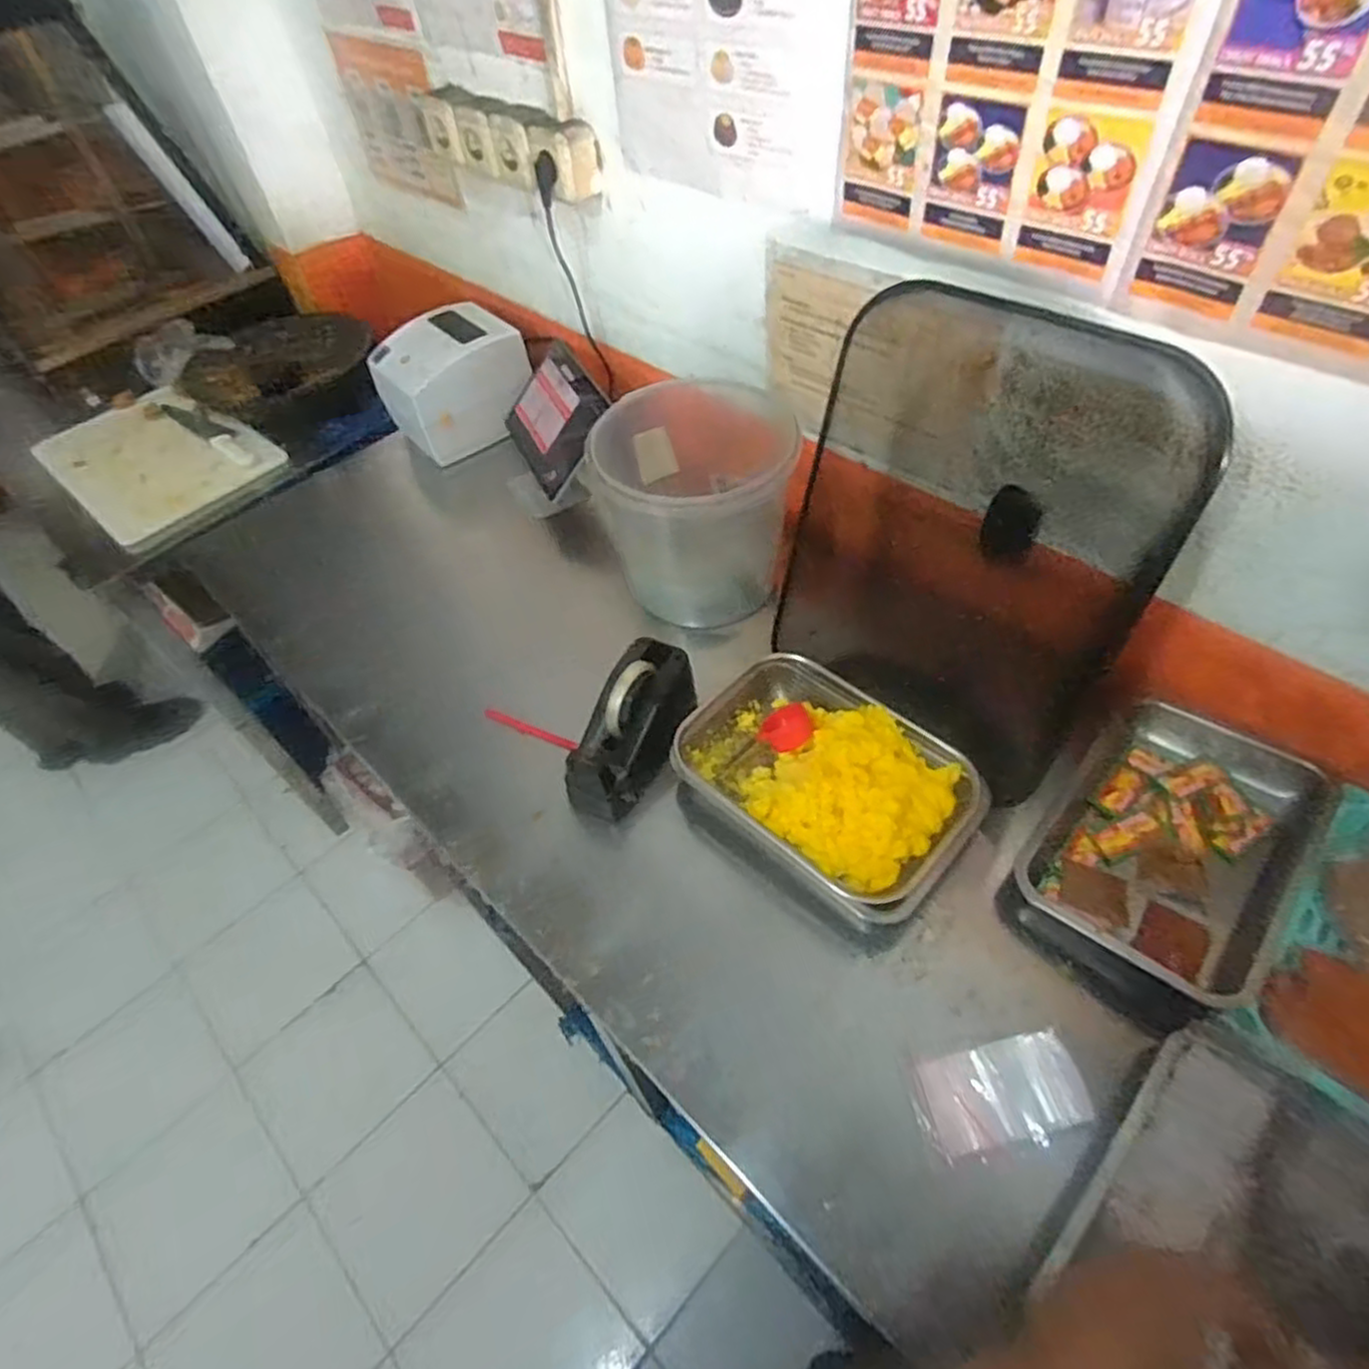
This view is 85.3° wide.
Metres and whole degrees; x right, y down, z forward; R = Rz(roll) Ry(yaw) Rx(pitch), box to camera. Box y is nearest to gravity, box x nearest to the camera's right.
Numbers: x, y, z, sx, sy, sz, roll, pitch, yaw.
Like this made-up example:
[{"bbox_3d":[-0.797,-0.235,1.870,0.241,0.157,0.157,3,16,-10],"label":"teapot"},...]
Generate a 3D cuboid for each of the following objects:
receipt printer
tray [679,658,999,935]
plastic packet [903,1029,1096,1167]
[{"bbox_3d":[-0.384,-0.500,1.246,0.220,0.176,0.167,-34,56,-19],"label":"receipt printer"},{"bbox_3d":[0.148,0.098,0.814,0.218,0.064,0.303,-39,58,-23],"label":"tray"},{"bbox_3d":[0.265,0.346,0.628,0.138,0.007,0.075,-15,54,2],"label":"plastic packet"}]

